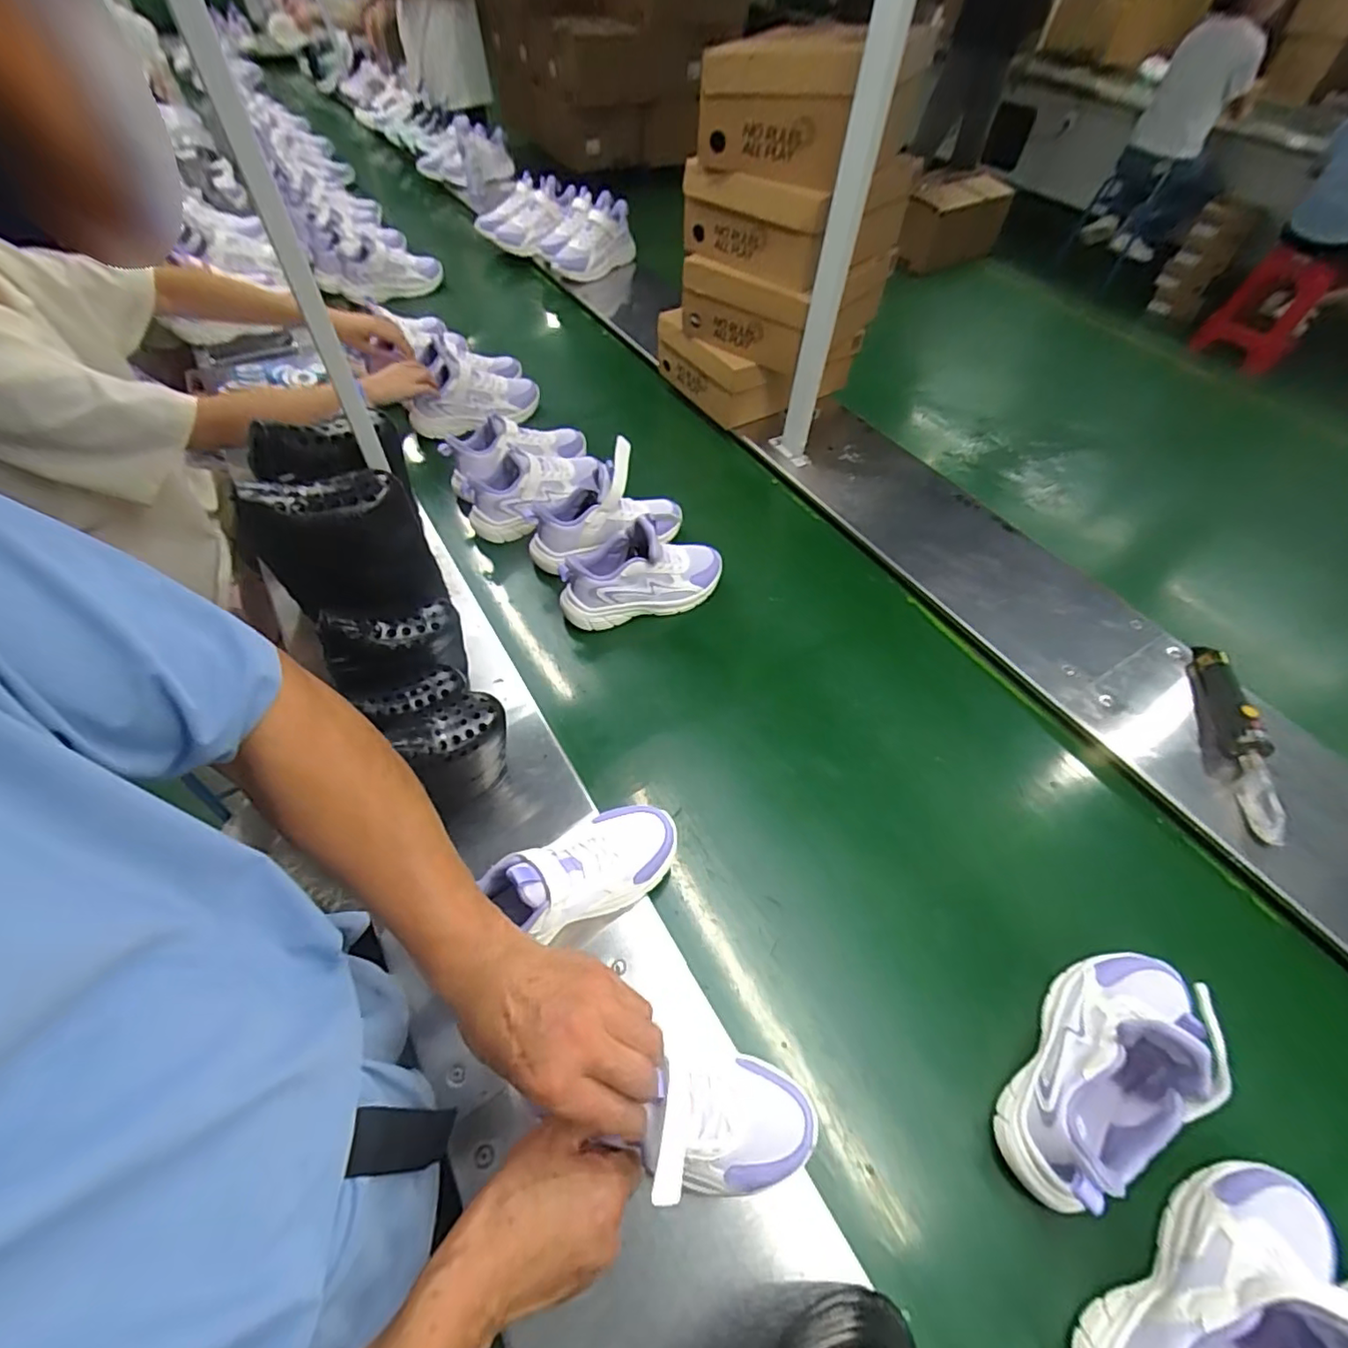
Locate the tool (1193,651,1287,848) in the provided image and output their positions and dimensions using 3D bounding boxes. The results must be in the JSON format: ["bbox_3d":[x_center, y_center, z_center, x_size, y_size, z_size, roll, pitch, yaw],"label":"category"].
[{"bbox_3d":[0.676,0.073,0.697,0.035,0.044,0.267,12,56,5],"label":"tool"}]

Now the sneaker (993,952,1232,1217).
[{"bbox_3d":[0.372,0.325,0.486,0.081,0.148,0.235,38,62,21],"label":"sneaker"}]

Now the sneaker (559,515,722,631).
[{"bbox_3d":[-0.042,-0.154,0.818,0.238,0.130,0.099,-16,58,-13],"label":"sneaker"}]

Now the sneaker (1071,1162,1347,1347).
[{"bbox_3d":[0.399,0.440,0.387,0.238,0.133,0.082,-28,61,-20],"label":"sneaker"}]

